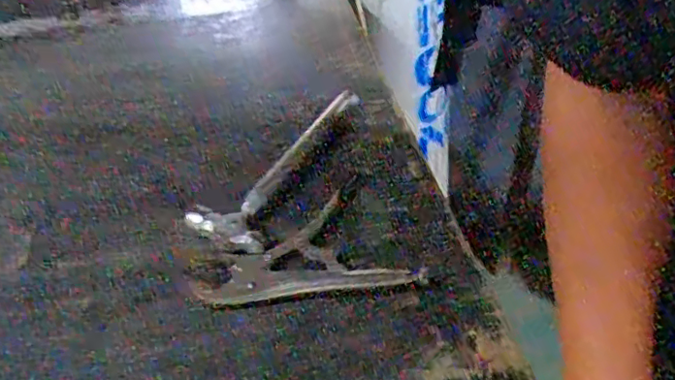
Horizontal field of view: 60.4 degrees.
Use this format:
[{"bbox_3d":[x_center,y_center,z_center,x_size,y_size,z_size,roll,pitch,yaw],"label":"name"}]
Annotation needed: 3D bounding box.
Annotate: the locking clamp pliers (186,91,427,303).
[{"bbox_3d":[-0.052,0.002,0.613,0.202,0.018,0.281,-12,45,-8],"label":"locking clamp pliers"}]

